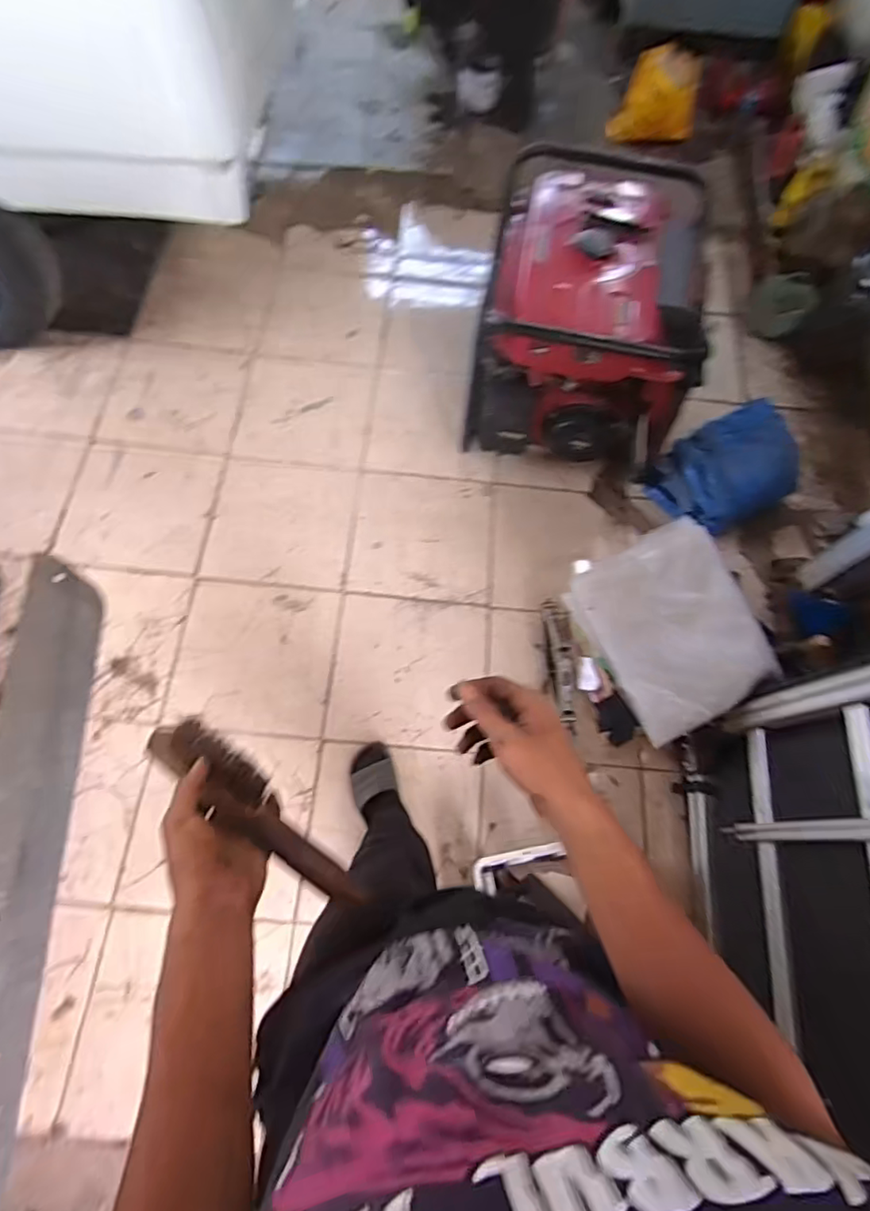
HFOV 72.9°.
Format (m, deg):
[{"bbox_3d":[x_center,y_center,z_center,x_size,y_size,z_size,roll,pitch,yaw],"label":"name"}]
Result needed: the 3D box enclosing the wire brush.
[{"bbox_3d":[-0.154,0.181,0.516,0.227,0.020,0.046,42,72,2],"label":"wire brush"}]

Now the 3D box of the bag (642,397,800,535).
[{"bbox_3d":[0.868,-0.404,1.748,0.384,0.237,0.273,-27,72,-13],"label":"bag"}]

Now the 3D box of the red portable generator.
[{"bbox_3d":[0.416,-0.772,1.607,0.550,0.531,0.528,10,68,1],"label":"red portable generator"}]

